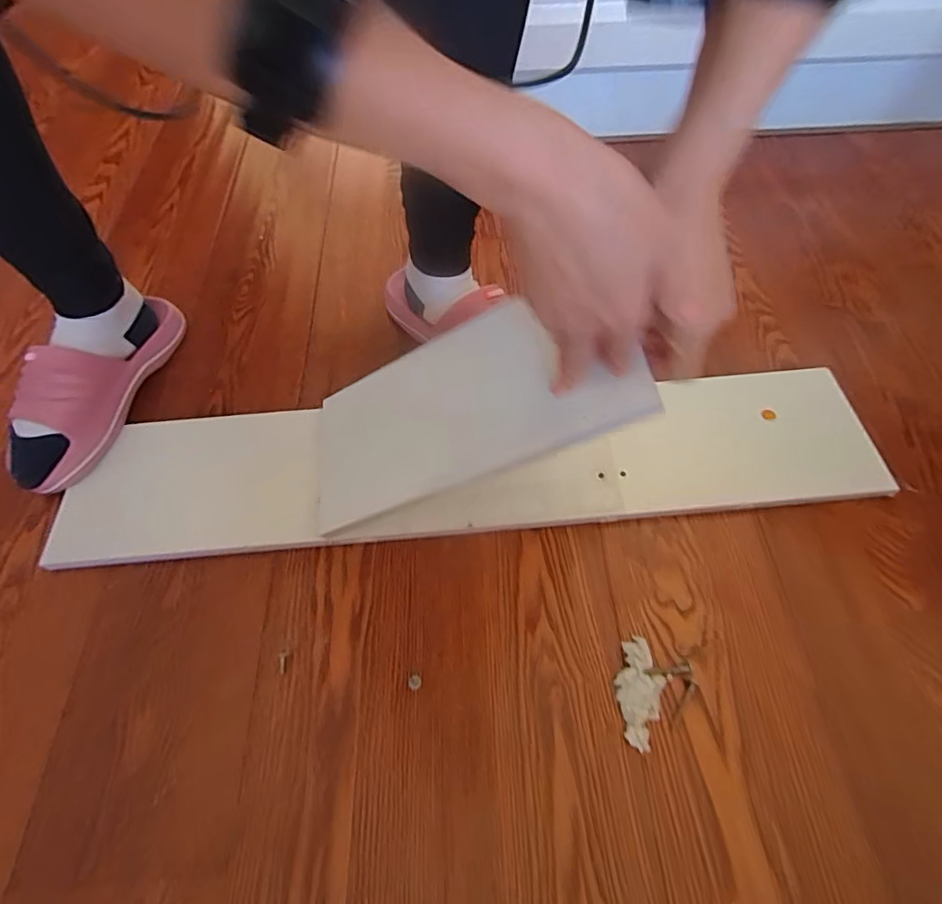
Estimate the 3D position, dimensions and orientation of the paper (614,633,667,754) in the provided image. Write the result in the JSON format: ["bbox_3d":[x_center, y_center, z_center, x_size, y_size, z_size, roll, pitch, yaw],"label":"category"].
[{"bbox_3d":[0.130,0.184,0.394,0.033,0.016,0.077,14,61,9],"label":"paper"}]

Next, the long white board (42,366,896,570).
[{"bbox_3d":[0.002,0.005,0.495,0.756,0.025,0.149,-5,60,-2],"label":"long white board"}]

